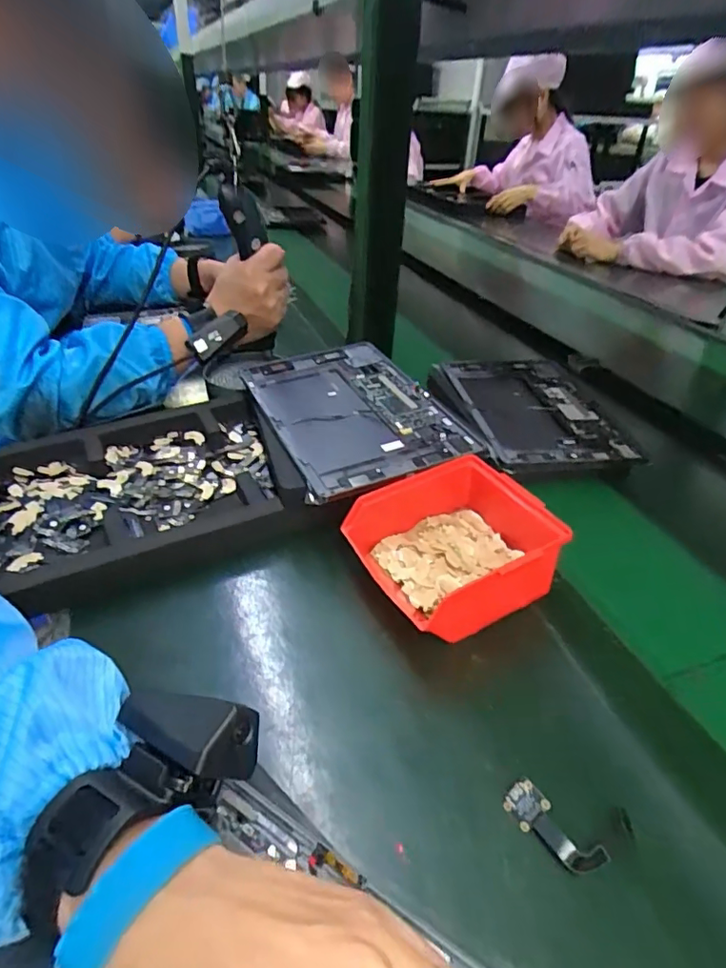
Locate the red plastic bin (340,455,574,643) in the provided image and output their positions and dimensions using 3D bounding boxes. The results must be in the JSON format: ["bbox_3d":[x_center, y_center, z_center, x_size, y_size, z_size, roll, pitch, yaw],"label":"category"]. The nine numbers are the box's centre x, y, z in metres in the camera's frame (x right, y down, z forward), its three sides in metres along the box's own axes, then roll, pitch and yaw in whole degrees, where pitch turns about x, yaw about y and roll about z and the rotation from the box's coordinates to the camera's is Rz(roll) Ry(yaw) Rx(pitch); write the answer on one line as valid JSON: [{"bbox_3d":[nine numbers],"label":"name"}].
[{"bbox_3d":[0.076,0.051,0.438,0.147,0.070,0.126,-21,43,-25],"label":"red plastic bin"}]

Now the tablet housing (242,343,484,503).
[{"bbox_3d":[-0.012,-0.077,0.564,0.168,0.011,0.263,-16,40,-17],"label":"tablet housing"}]

